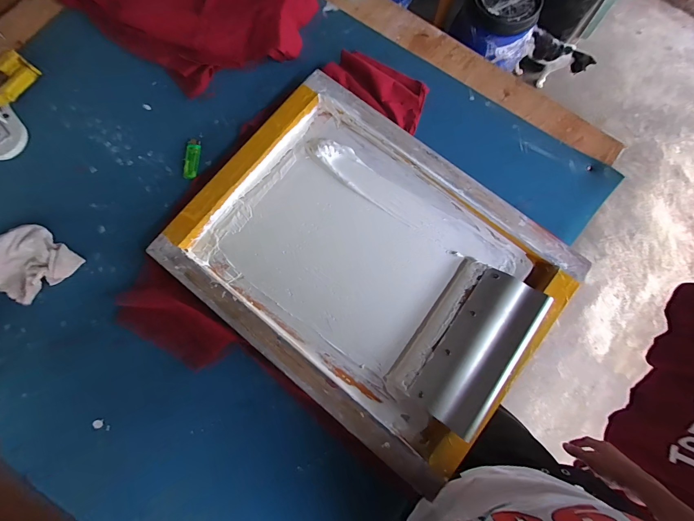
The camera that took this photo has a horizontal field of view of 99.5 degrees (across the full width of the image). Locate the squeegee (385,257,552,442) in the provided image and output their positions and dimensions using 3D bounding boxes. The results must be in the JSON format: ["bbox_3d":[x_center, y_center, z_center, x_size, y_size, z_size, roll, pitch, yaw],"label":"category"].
[{"bbox_3d":[0.195,0.131,0.473,0.141,0.052,0.247,35,81,7],"label":"squeegee"}]

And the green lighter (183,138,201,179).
[{"bbox_3d":[-0.297,-0.194,0.565,0.026,0.018,0.075,1,79,1],"label":"green lighter"}]

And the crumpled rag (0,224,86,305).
[{"bbox_3d":[-0.564,0.012,0.515,0.128,0.038,0.134,37,82,7],"label":"crumpled rag"}]

